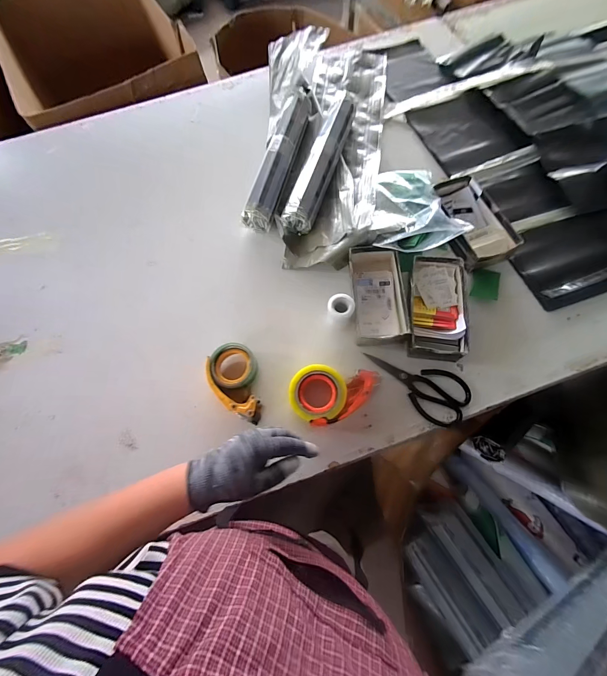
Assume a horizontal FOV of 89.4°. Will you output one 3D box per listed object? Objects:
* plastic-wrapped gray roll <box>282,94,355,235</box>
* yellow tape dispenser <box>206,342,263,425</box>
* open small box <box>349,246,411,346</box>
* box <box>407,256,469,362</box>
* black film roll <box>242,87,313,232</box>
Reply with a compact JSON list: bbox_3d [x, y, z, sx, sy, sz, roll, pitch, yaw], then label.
[{"bbox_3d":[0.048,-0.454,0.795,0.075,0.076,0.447,17,70,10],"label":"plastic-wrapped gray roll"},{"bbox_3d":[-0.138,0.096,0.619,0.098,0.085,0.154,-5,68,1],"label":"yellow tape dispenser"},{"bbox_3d":[0.161,-0.092,0.672,0.117,0.056,0.228,-2,68,2],"label":"open small box"},{"bbox_3d":[0.280,-0.073,0.648,0.131,0.045,0.245,7,69,6],"label":"box"},{"bbox_3d":[-0.061,-0.489,0.818,0.078,0.074,0.477,12,69,8],"label":"black film roll"}]

